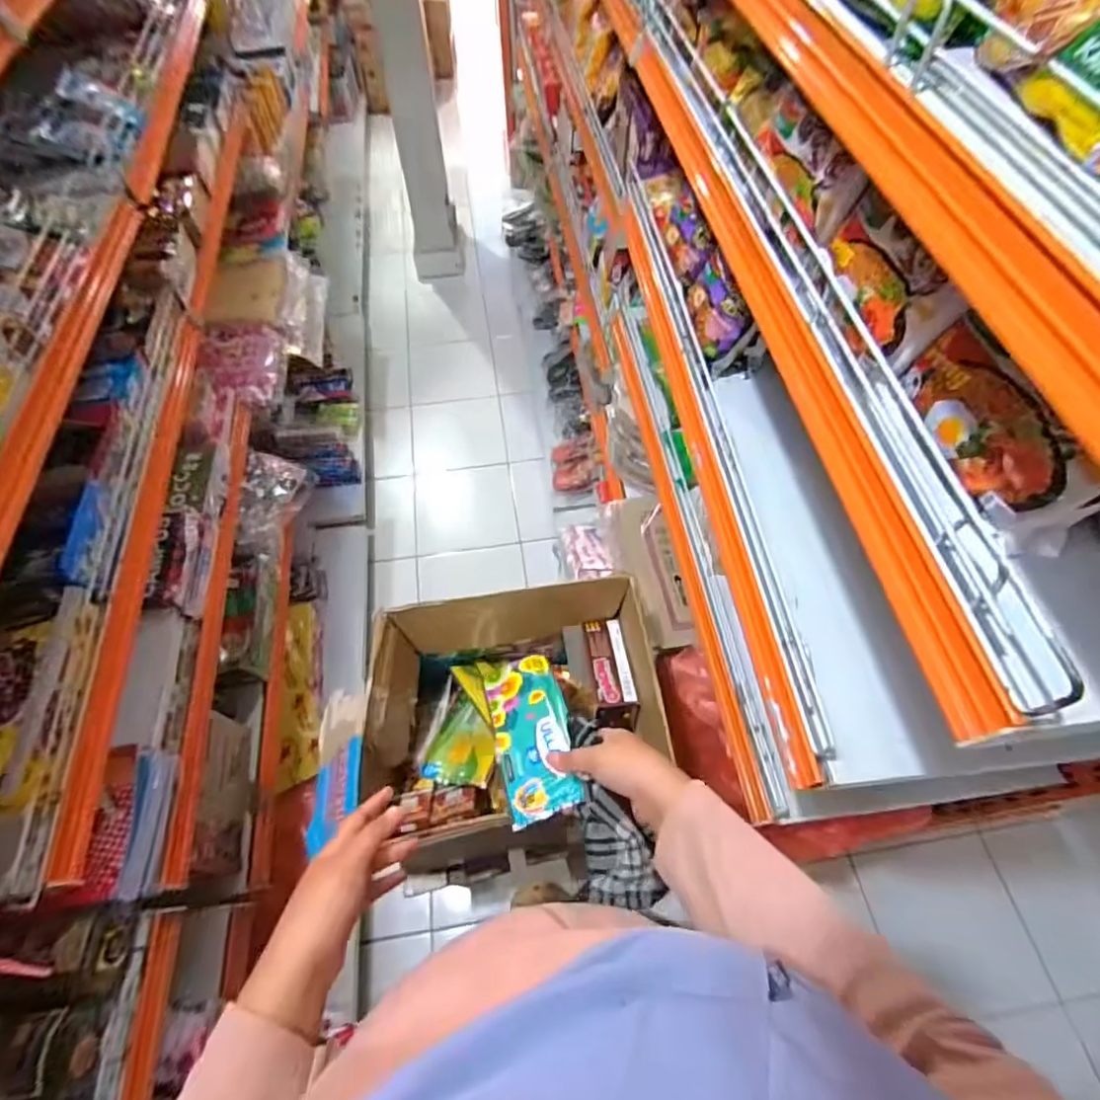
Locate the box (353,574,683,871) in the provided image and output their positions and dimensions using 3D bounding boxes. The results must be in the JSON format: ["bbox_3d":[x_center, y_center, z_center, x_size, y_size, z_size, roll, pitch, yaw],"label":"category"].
[{"bbox_3d":[-0.047,0.214,0.777,0.346,0.235,0.251,-8,59,-5],"label":"box"}]

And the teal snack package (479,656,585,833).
[{"bbox_3d":[-0.023,0.186,0.638,0.084,0.013,0.274,-24,23,-5],"label":"teal snack package"}]

